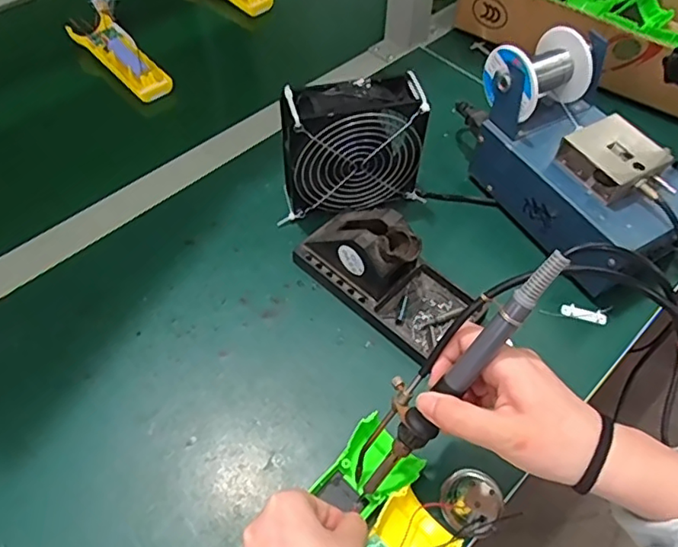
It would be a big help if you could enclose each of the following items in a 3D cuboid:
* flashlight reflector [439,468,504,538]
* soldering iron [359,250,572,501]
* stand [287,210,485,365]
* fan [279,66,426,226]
[{"bbox_3d":[0.091,0.149,0.383,0.040,0.022,0.041,0,55,-1],"label":"flashlight reflector"},{"bbox_3d":[0.066,0.067,0.331,0.016,0.199,0.018,-7,45,-51],"label":"soldering iron"},{"bbox_3d":[0.042,-0.006,0.467,0.154,0.067,0.077,39,63,23],"label":"stand"},{"bbox_3d":[0.010,-0.108,0.505,0.120,0.121,0.050,-11,55,-8],"label":"fan"}]

